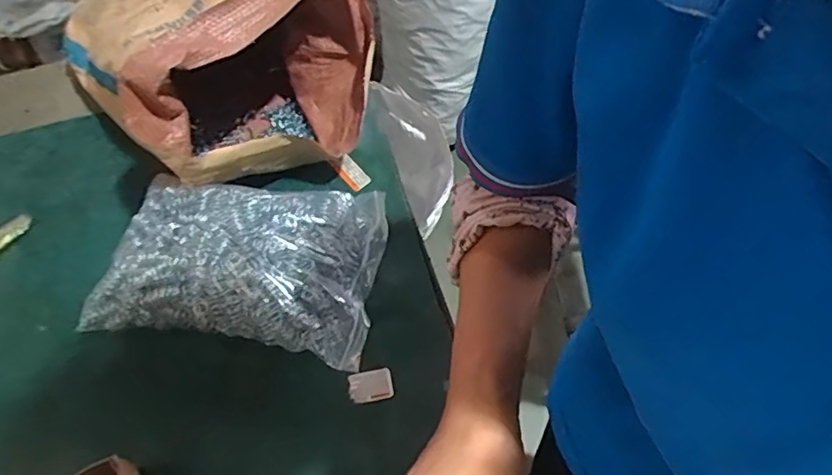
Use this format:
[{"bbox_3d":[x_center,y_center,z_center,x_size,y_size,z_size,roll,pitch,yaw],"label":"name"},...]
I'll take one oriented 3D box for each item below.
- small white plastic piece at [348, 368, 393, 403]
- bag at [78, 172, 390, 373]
[{"bbox_3d":[-0.044,0.143,0.545,0.042,0.004,0.028,-6,73,-17],"label":"small white plastic piece"},{"bbox_3d":[-0.165,0.015,0.541,0.250,0.083,0.175,7,60,8],"label":"bag"}]

